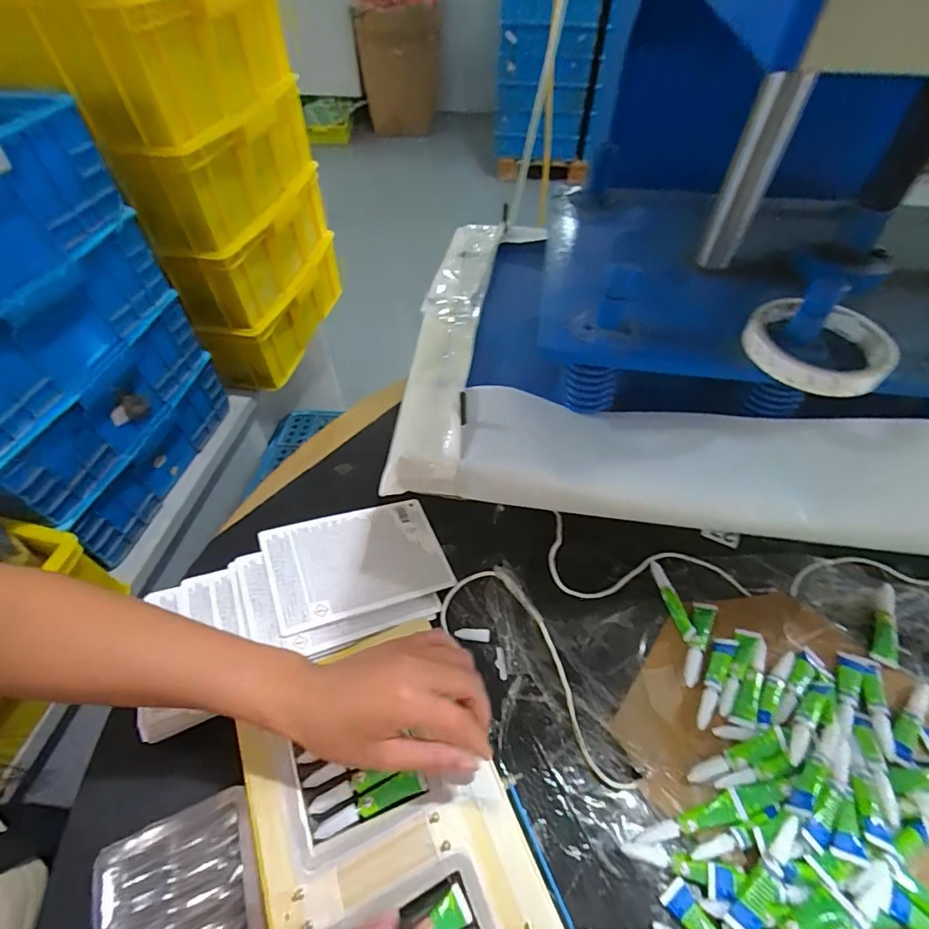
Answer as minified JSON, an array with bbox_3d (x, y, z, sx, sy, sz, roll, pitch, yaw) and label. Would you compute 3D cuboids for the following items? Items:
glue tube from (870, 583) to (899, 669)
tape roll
[{"bbox_3d":[0.397,0.150,0.447,0.023,0.012,0.084,27,58,22],"label":"glue tube"},{"bbox_3d":[0.250,-0.086,0.341,0.090,0.017,0.090,0,52,0],"label":"tape roll"}]

